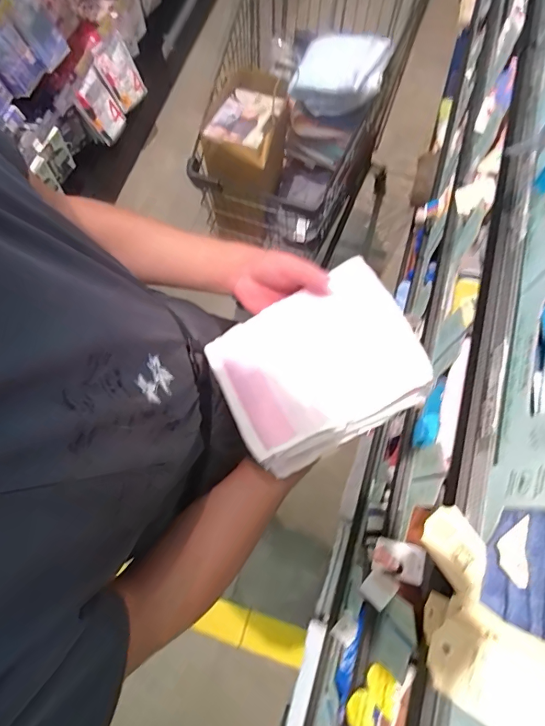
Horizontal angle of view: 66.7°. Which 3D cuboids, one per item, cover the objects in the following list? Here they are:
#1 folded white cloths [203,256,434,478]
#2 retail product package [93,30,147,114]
[{"bbox_3d":[0.046,0.004,0.437,0.193,0.051,0.162,-27,70,-2],"label":"folded white cloths"},{"bbox_3d":[-0.554,-1.066,1.529,0.021,0.196,0.165,15,67,36],"label":"retail product package"}]

